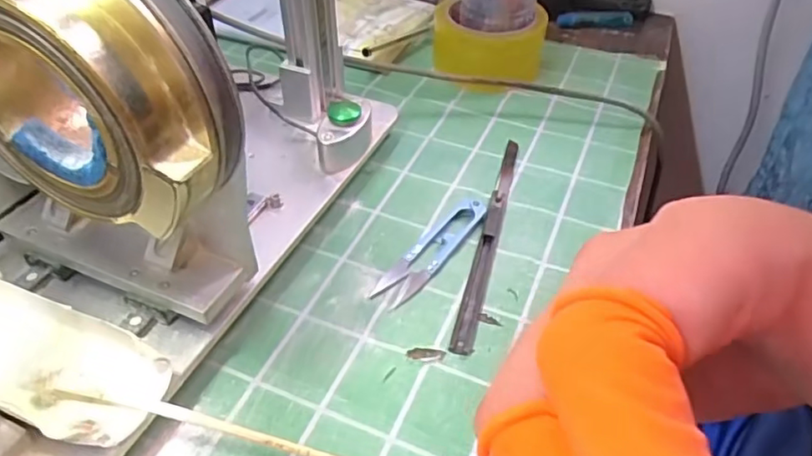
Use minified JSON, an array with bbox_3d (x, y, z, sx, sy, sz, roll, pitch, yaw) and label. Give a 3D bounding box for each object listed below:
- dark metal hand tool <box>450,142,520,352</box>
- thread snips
[{"bbox_3d":[0.055,0.001,0.385,0.013,0.007,0.191,14,46,8],"label":"dark metal hand tool"},{"bbox_3d":[0.017,0.012,0.374,0.025,0.009,0.102,26,49,25],"label":"thread snips"}]

